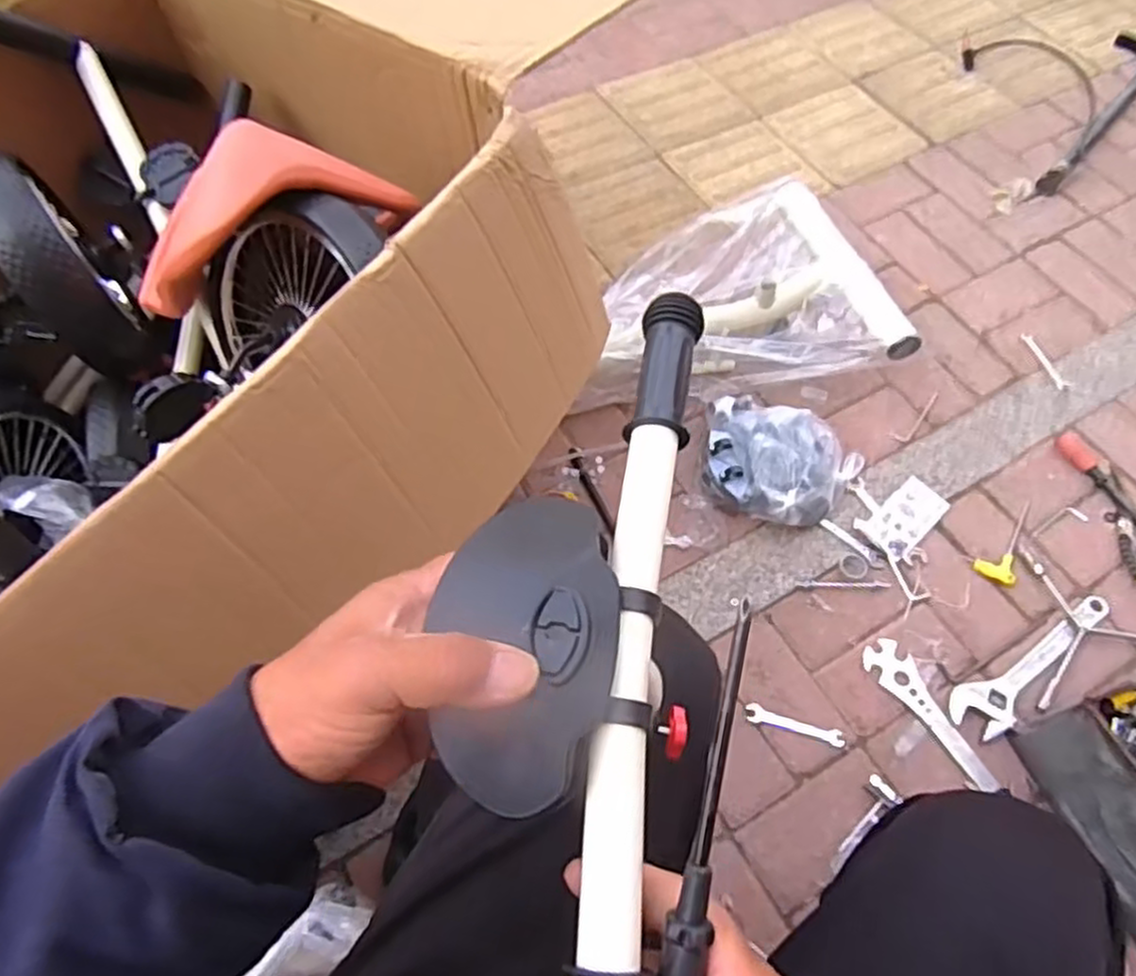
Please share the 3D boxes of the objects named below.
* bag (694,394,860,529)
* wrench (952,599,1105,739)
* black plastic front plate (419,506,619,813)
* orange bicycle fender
[{"bbox_3d":[0.301,-0.031,1.077,0.215,0.087,0.159,16,63,9],"label":"bag"},{"bbox_3d":[0.615,0.227,0.989,0.296,0.026,0.067,-33,66,-16],"label":"wrench"},{"bbox_3d":[-0.017,0.060,0.291,0.069,0.025,0.116,9,62,5],"label":"black plastic front plate"},{"bbox_3d":[-0.270,-0.251,0.663,0.247,0.109,0.083,-35,67,-17],"label":"orange bicycle fender"}]

